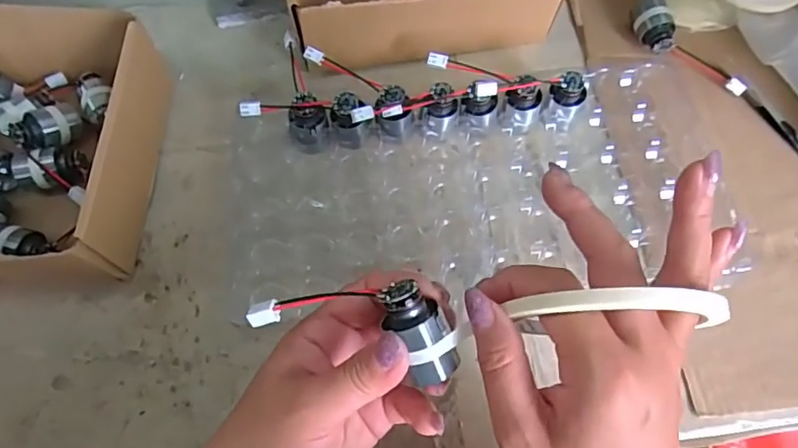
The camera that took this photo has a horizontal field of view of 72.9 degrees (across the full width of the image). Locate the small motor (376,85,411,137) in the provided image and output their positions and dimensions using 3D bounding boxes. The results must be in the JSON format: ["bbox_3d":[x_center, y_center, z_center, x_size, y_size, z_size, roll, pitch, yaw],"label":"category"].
[{"bbox_3d":[-0.004,-0.080,0.405,0.025,0.045,0.026,-6,66,-2],"label":"small motor"}]

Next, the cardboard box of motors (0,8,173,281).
[{"bbox_3d":[-0.294,-0.068,0.387,0.224,0.072,0.219,0,66,0],"label":"cardboard box of motors"}]

